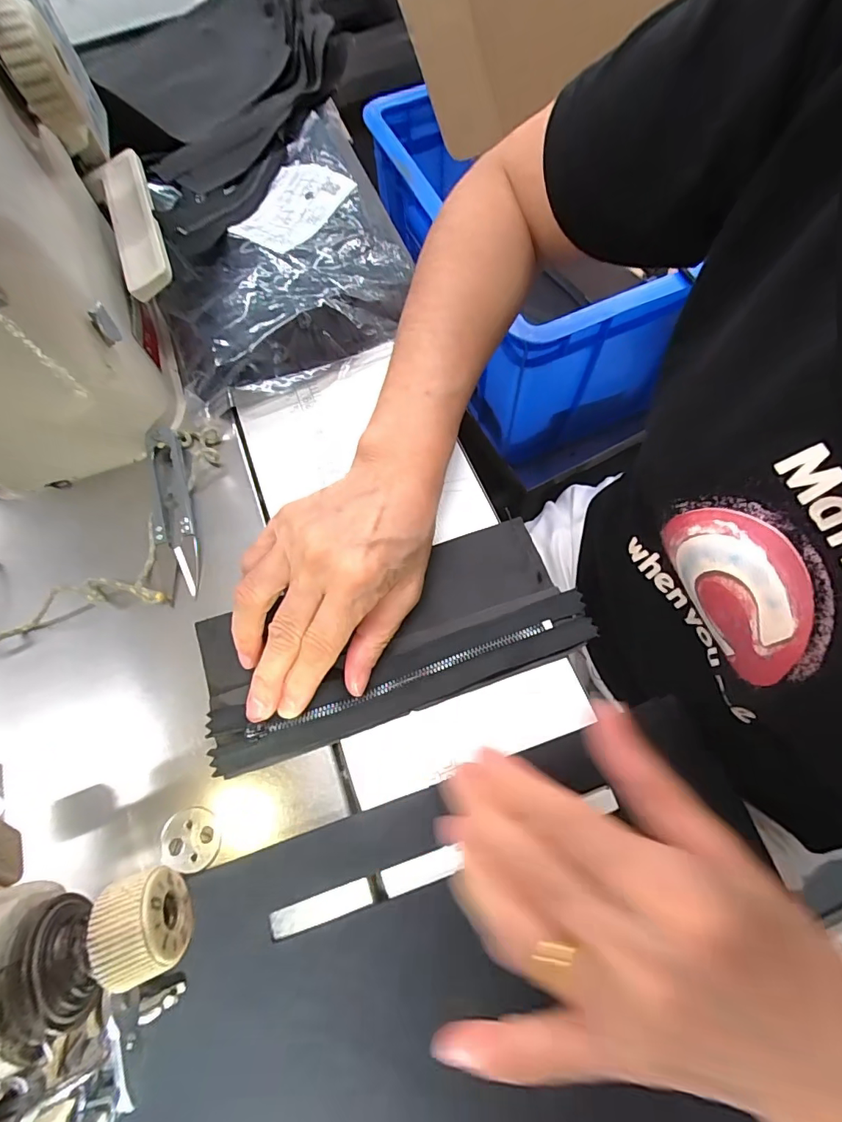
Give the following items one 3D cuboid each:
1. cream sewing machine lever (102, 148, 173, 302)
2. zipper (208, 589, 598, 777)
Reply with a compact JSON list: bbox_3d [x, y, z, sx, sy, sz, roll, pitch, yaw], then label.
[{"bbox_3d":[-0.159,-0.190,0.269,0.025,0.011,0.108,-19,69,-6],"label":"cream sewing machine lever"},{"bbox_3d":[-0.007,0.057,0.237,0.189,0.008,0.030,-20,69,-6],"label":"zipper"}]

